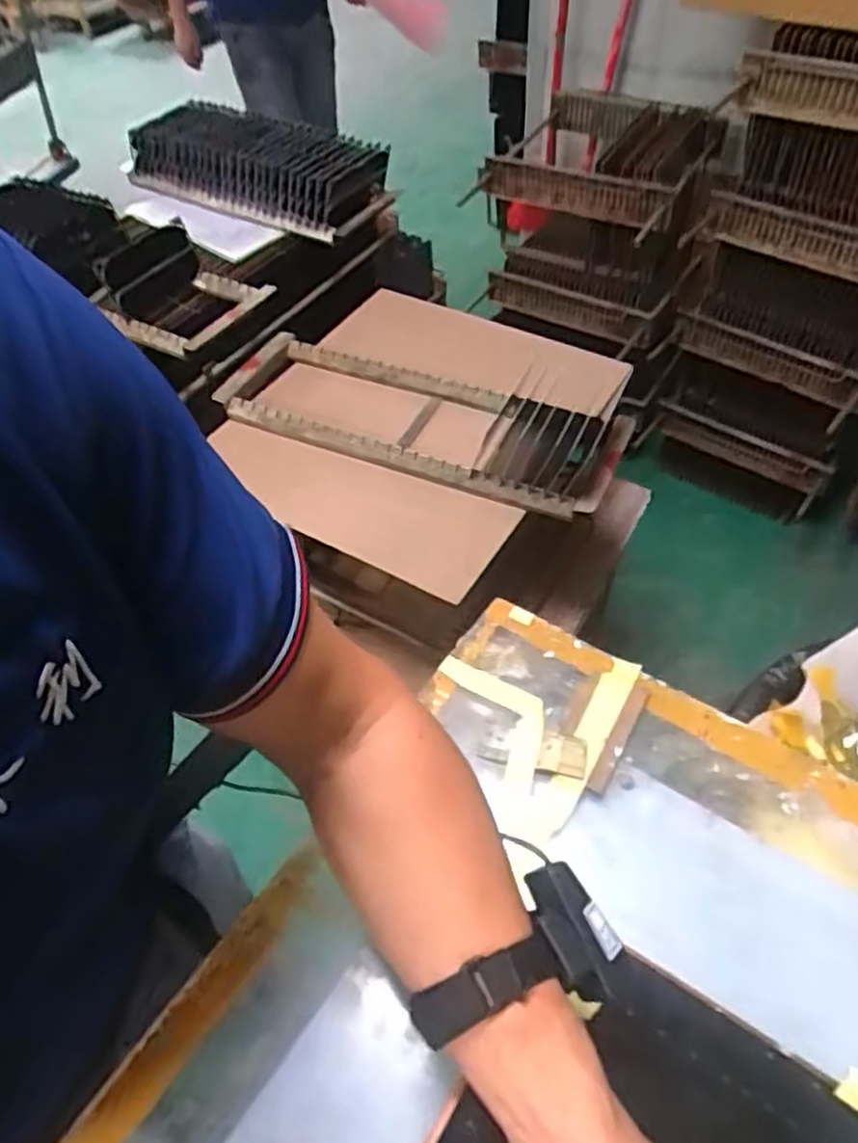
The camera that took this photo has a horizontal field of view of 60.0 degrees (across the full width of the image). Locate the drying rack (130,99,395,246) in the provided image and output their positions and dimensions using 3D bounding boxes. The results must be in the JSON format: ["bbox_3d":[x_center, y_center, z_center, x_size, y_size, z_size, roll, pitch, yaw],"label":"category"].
[{"bbox_3d":[-0.307,-0.712,1.280,0.488,0.127,0.171,26,57,24],"label":"drying rack"}]

